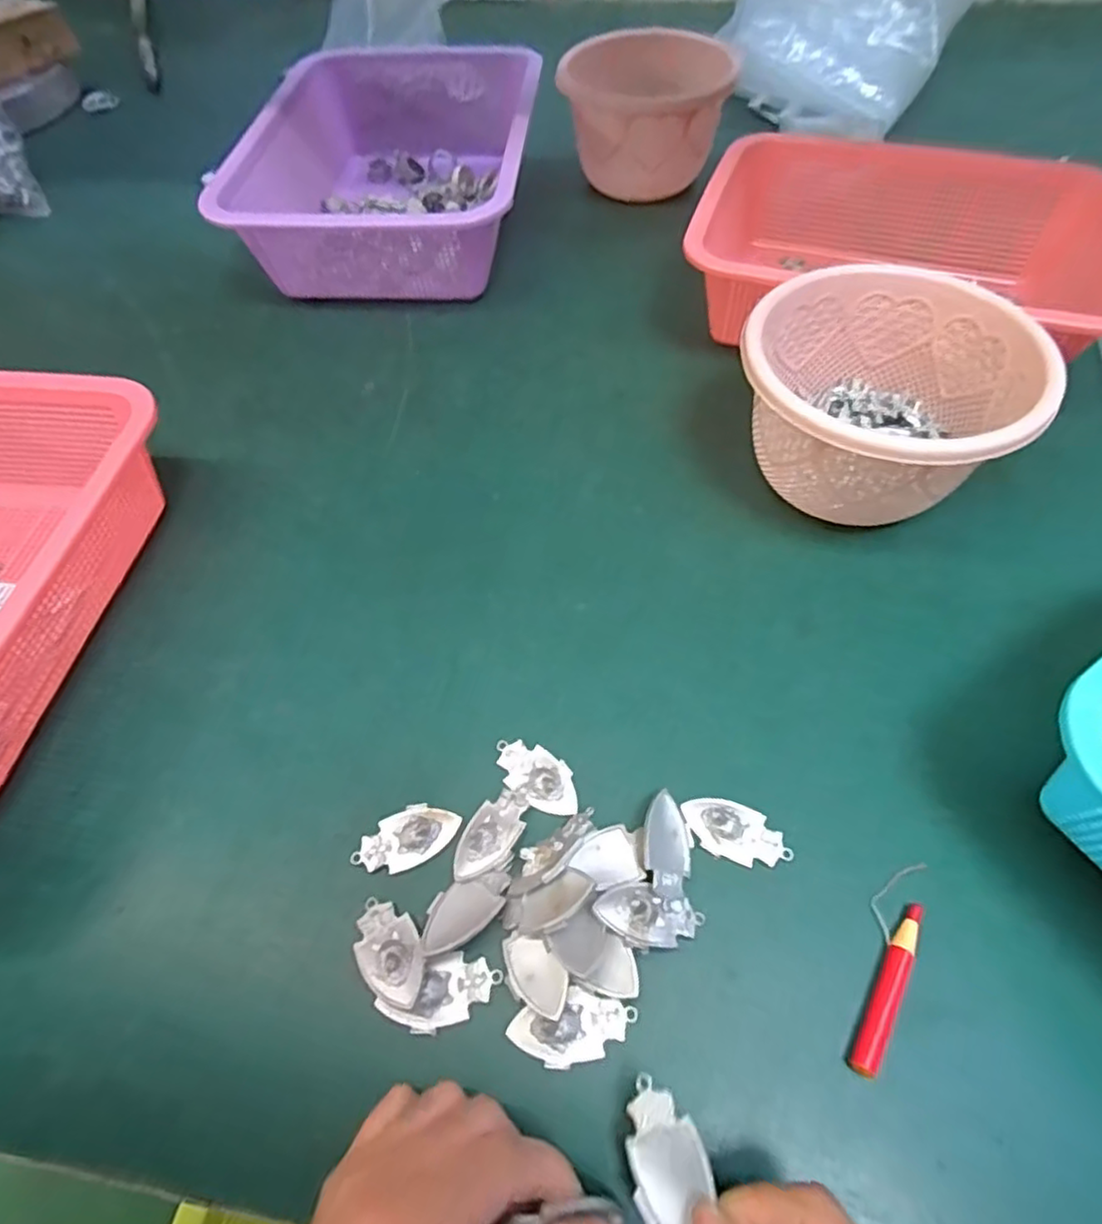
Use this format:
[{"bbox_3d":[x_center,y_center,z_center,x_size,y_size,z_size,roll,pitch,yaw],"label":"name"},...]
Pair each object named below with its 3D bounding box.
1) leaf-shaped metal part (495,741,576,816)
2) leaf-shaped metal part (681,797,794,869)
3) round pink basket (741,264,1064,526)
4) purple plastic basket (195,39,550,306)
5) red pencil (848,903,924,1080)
[{"bbox_3d":[-0.006,0.075,0.296,0.045,0.004,0.024,27,63,18],"label":"leaf-shaped metal part"},{"bbox_3d":[0.080,0.095,0.278,0.046,0.007,0.024,18,61,14],"label":"leaf-shaped metal part"},{"bbox_3d":[0.178,-0.115,0.359,0.146,0.087,0.135,-2,58,3],"label":"round pink basket"},{"bbox_3d":[-0.130,-0.407,0.569,0.232,0.082,0.350,-2,58,2],"label":"purple plastic basket"},{"bbox_3d":[0.130,0.143,0.245,0.010,0.008,0.065,27,64,19],"label":"red pencil"}]

